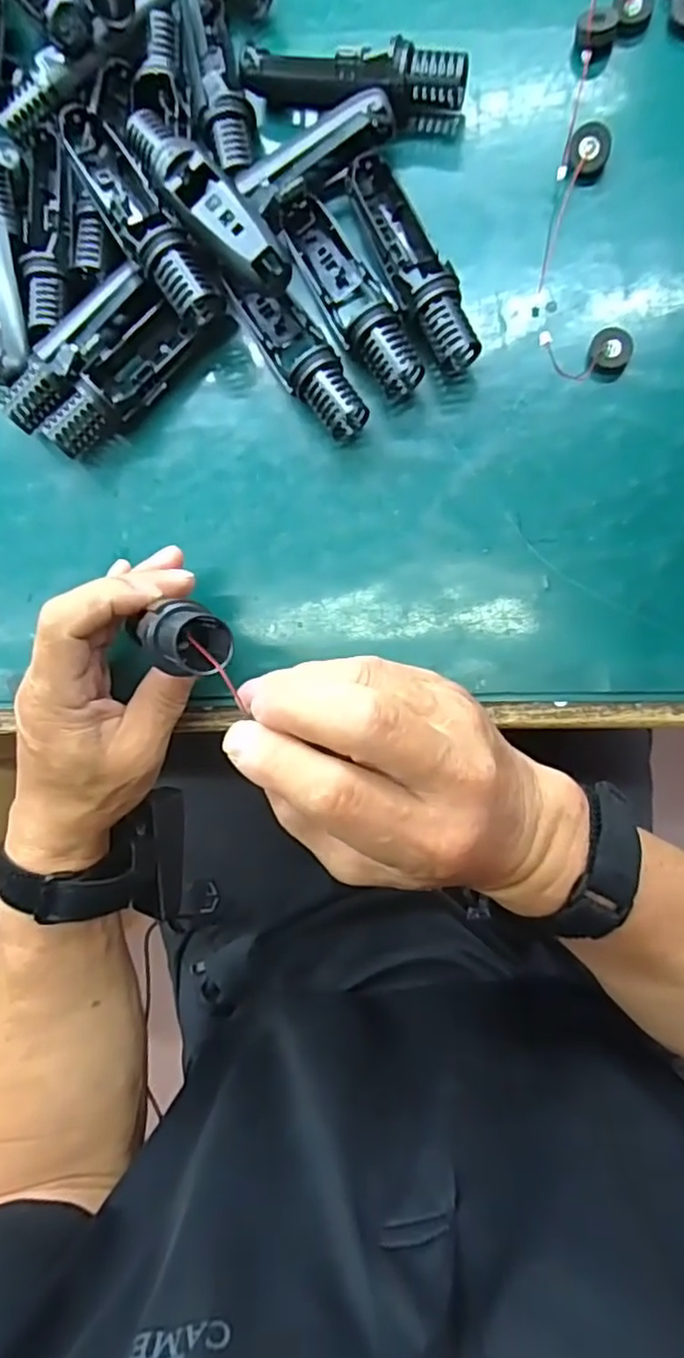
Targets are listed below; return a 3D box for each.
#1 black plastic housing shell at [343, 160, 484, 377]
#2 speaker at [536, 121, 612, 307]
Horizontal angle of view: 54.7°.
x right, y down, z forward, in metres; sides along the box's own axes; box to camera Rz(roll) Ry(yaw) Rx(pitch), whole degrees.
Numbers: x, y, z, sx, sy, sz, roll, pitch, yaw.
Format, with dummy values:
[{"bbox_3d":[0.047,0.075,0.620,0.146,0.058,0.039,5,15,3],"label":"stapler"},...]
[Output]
[{"bbox_3d":[0.037,-0.215,0.346,0.031,0.029,0.118,-26,84,6],"label":"black plastic housing shell"},{"bbox_3d":[0.120,-0.240,0.343,0.021,0.014,0.088,14,90,9],"label":"speaker"}]

